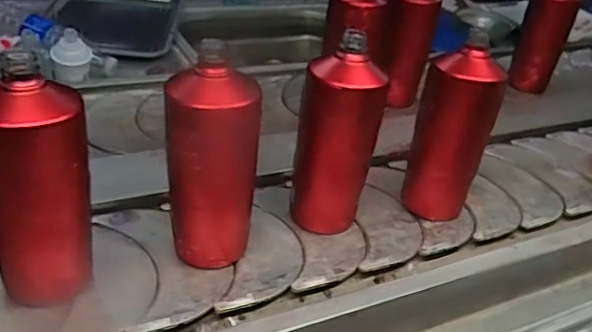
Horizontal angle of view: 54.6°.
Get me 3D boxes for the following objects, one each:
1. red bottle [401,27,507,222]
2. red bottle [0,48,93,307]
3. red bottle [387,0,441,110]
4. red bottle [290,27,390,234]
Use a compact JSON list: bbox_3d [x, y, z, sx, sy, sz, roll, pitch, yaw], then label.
[{"bbox_3d":[0.178,-0.038,0.652,0.082,0.203,0.078,18,34,18],"label":"red bottle"},{"bbox_3d":[-0.213,0.021,0.468,0.073,0.195,0.069,12,32,9],"label":"red bottle"},{"bbox_3d":[0.174,-0.193,0.900,0.074,0.196,0.067,12,31,9],"label":"red bottle"},{"bbox_3d":[0.041,-0.022,0.603,0.072,0.205,0.063,-13,37,-28],"label":"red bottle"}]

